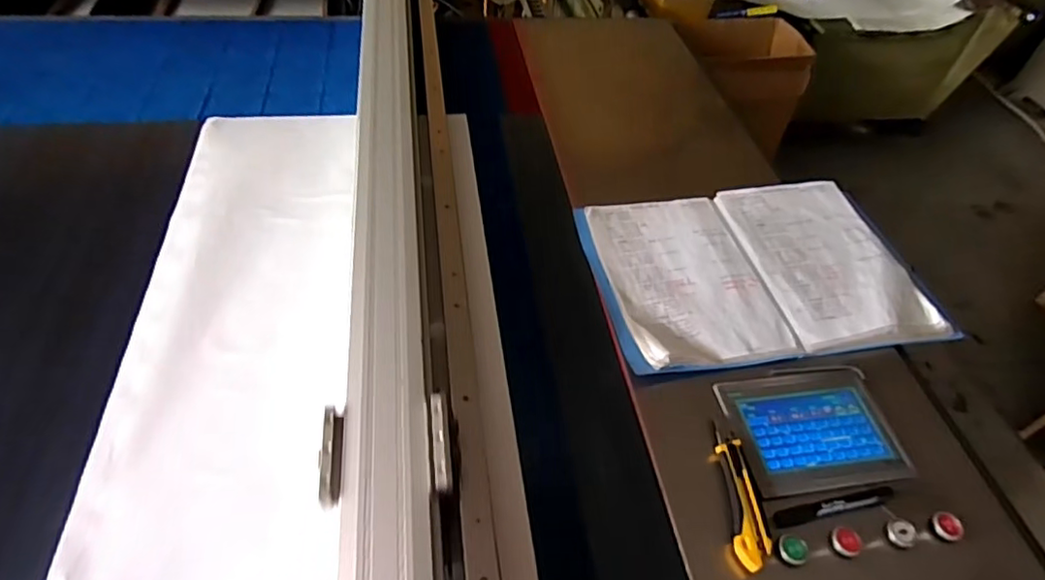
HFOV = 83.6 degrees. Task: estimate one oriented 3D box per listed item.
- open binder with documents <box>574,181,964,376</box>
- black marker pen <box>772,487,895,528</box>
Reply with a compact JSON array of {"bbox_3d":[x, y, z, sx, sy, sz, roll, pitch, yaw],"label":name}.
[{"bbox_3d":[0.338,-0.037,0.850,0.464,0.025,0.310,-7,51,-10],"label":"open binder with documents"},{"bbox_3d":[0.335,0.231,0.626,0.142,0.011,0.017,-8,51,-11],"label":"black marker pen"}]

